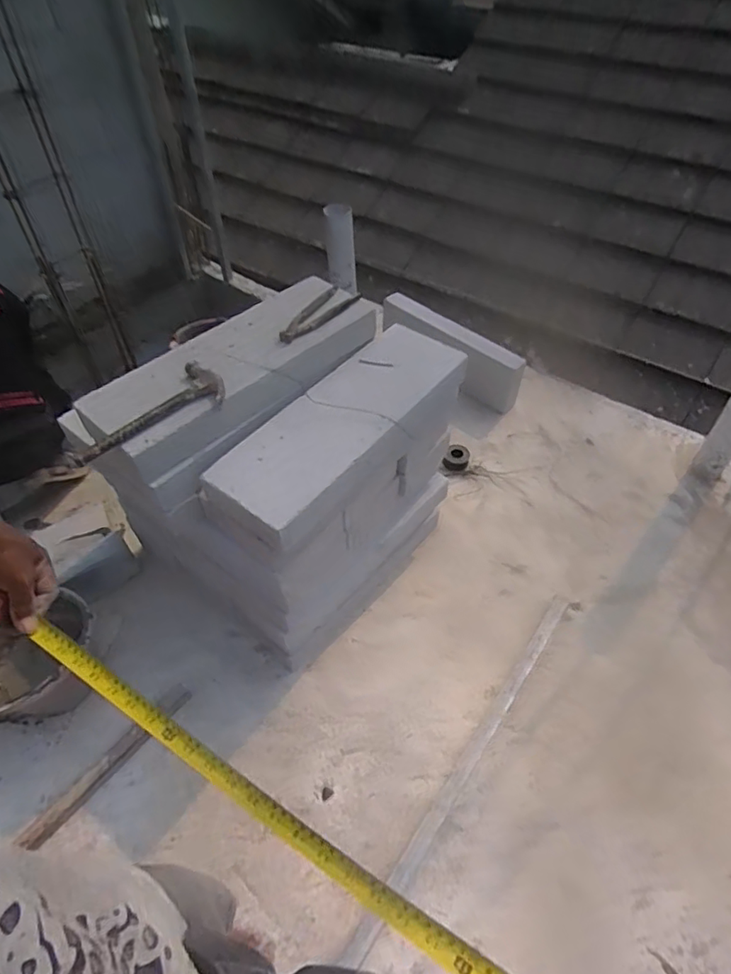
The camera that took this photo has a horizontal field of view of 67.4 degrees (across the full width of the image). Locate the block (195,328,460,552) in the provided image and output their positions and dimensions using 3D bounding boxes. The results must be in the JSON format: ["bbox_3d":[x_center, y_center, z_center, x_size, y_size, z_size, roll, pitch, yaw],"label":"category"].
[{"bbox_3d":[-0.042,-0.111,1.100,0.189,0.133,0.562,33,59,25],"label":"block"}]

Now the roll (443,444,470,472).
[{"bbox_3d":[0.291,-0.091,1.737,0.073,0.039,0.093,17,52,12],"label":"roll"}]

